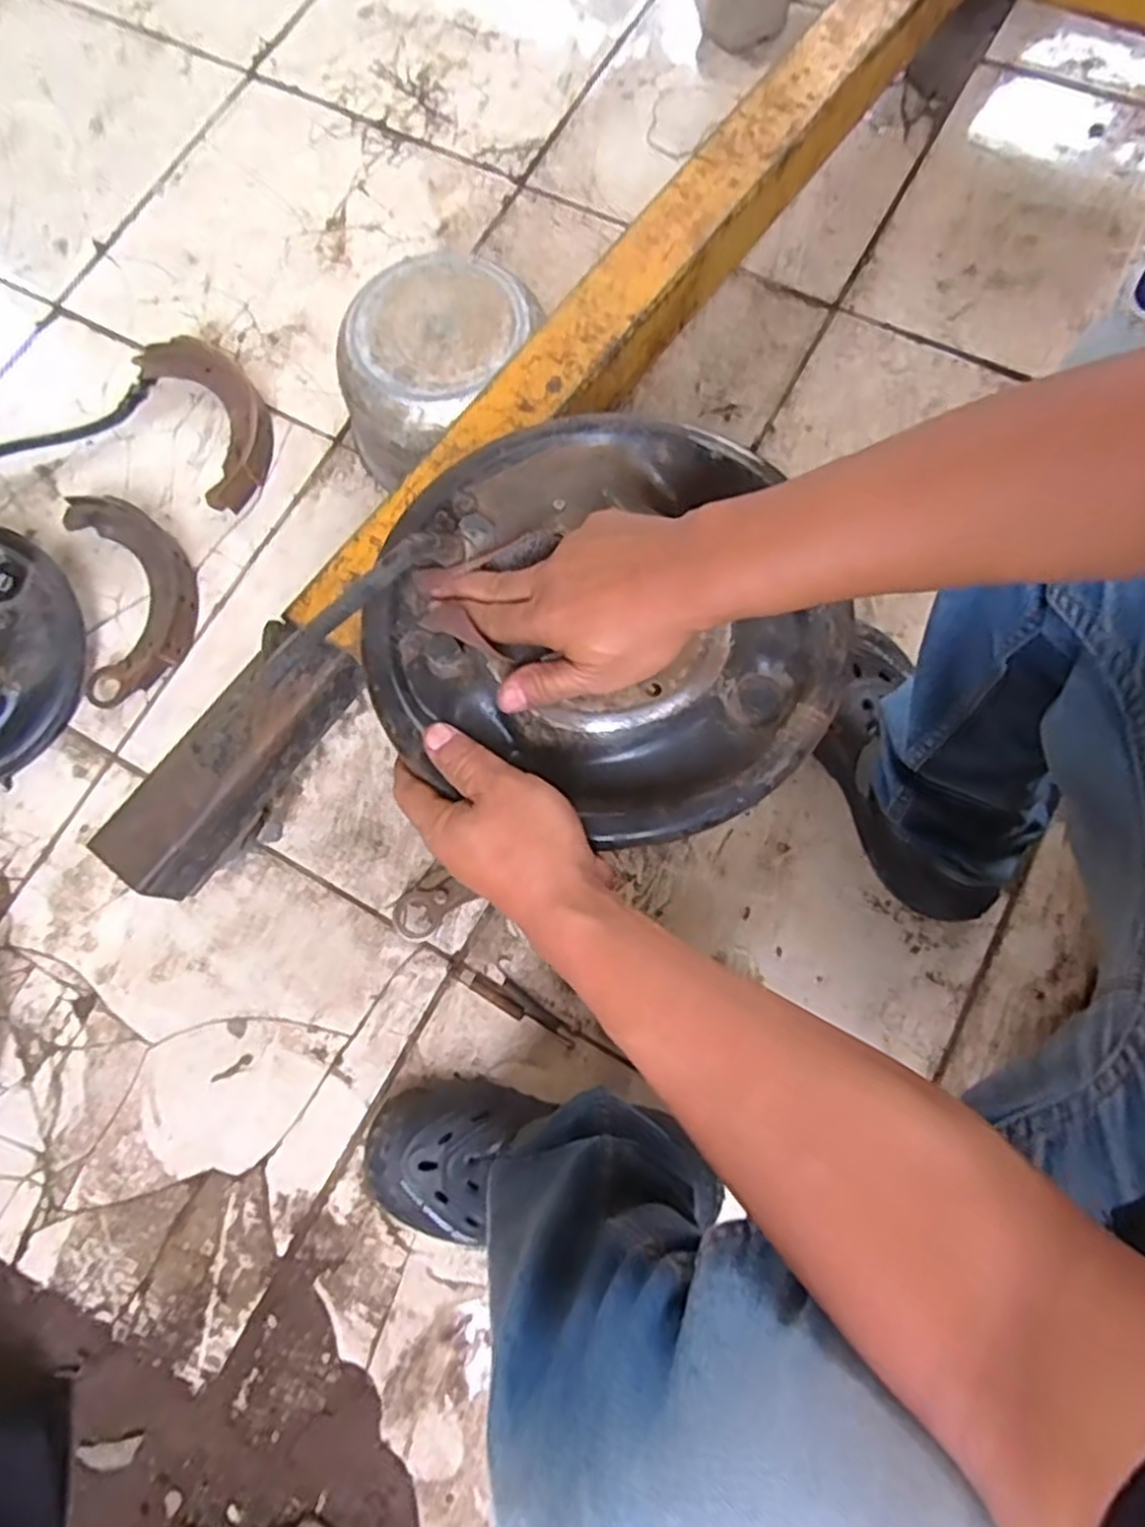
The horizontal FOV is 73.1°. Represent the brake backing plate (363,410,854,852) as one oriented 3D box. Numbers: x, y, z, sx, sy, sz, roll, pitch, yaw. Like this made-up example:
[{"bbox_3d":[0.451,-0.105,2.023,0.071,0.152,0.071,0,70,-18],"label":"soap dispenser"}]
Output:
[{"bbox_3d":[0.009,-0.085,0.429,0.244,0.055,0.266,0,77,1],"label":"brake backing plate"}]

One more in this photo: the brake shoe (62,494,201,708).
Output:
[{"bbox_3d":[-0.450,-0.173,0.791,0.117,0.030,0.223,-12,77,-2],"label":"brake shoe"}]

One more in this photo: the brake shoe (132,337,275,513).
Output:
[{"bbox_3d":[-0.386,-0.380,0.841,0.101,0.031,0.220,-29,78,-5],"label":"brake shoe"}]

